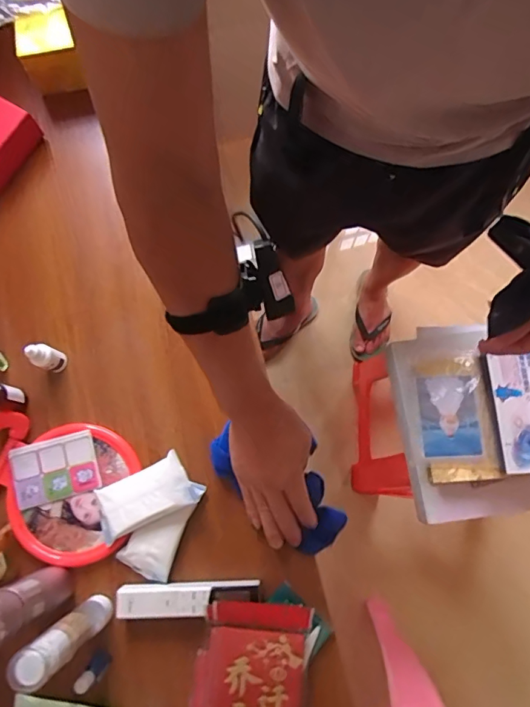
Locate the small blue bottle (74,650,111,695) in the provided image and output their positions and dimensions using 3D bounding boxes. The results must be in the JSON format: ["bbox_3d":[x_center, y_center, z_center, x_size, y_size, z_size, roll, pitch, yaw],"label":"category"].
[{"bbox_3d":[-0.174,0.319,0.470,0.020,0.055,0.018,34,80,8],"label":"small blue bottle"}]

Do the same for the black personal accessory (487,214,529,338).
[{"bbox_3d":[0.254,-0.090,0.471,0.039,0.069,0.151,18,49,5],"label":"black personal accessory"}]

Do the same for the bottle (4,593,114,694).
[{"bbox_3d":[-0.184,0.264,0.437,0.034,0.145,0.032,0,77,1],"label":"bottle"}]

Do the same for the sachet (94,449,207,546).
[{"bbox_3d":[-0.132,0.155,0.510,0.113,0.021,0.057,-27,78,-5],"label":"sachet"}]

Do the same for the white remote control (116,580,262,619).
[{"bbox_3d":[-0.081,0.257,0.489,0.147,0.017,0.033,-3,77,1],"label":"white remote control"}]

